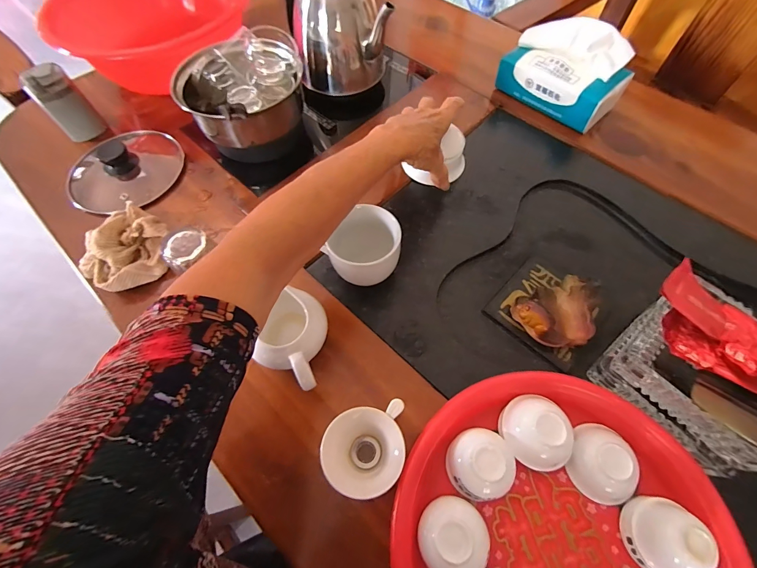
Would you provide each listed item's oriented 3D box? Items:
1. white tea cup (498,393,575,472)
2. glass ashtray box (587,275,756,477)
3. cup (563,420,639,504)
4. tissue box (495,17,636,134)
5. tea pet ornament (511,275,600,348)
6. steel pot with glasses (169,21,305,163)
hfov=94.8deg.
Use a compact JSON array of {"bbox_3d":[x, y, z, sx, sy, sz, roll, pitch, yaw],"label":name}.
[{"bbox_3d":[0.136,0.131,0.303,0.058,0.038,0.062,-1,61,2],"label":"white tea cup"},{"bbox_3d":[0.290,0.077,0.312,0.134,0.058,0.126,-41,67,-19],"label":"glass ashtray box"},{"bbox_3d":[0.194,0.153,0.296,0.053,0.028,0.055,-1,63,1],"label":"cup"},{"bbox_3d":[0.264,-0.300,0.505,0.085,0.111,0.164,-41,67,-19],"label":"tissue box"},{"bbox_3d":[0.185,0.028,0.357,0.068,0.048,0.075,-32,65,-15],"label":"tea pet ornament"},{"bbox_3d":[-0.186,-0.245,0.476,0.138,0.120,0.130,-1,63,1],"label":"steel pot with glasses"}]

